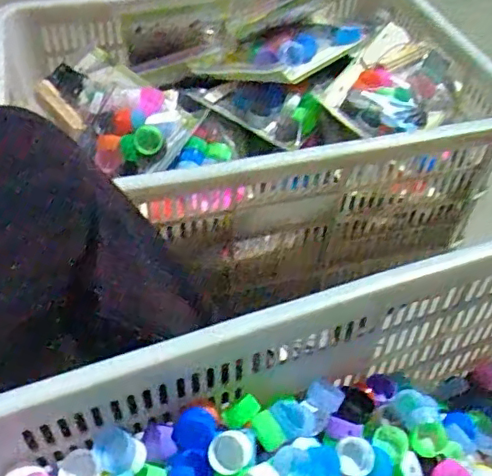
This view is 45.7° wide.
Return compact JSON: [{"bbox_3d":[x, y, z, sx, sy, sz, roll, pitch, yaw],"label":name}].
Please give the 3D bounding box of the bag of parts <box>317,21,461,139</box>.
[{"bbox_3d":[0.193,-0.193,0.746,0.131,0.052,0.191,28,52,22],"label":"bag of parts"}]

